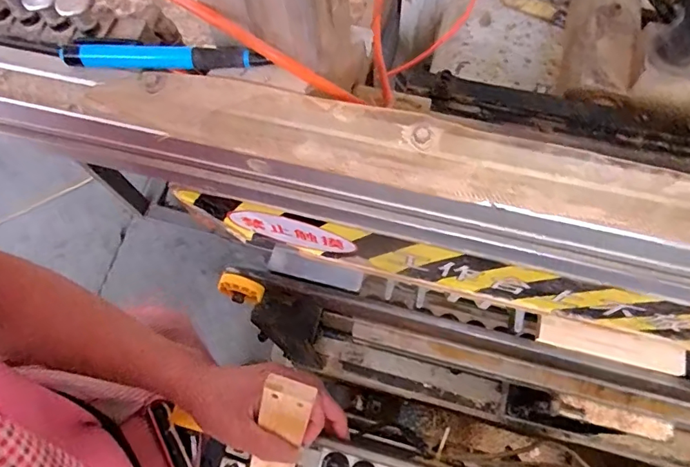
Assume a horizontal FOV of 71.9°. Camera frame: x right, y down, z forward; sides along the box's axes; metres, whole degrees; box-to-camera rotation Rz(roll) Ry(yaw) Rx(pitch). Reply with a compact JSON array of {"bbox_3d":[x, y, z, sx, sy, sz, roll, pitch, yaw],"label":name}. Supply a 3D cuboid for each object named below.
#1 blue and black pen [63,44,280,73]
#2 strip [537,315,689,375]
[{"bbox_3d":[-0.105,-0.101,0.273,0.118,0.015,0.011,-1,68,3],"label":"blue and black pen"},{"bbox_3d":[0.246,0.104,0.443,0.133,0.031,0.007,15,30,8],"label":"strip"}]

